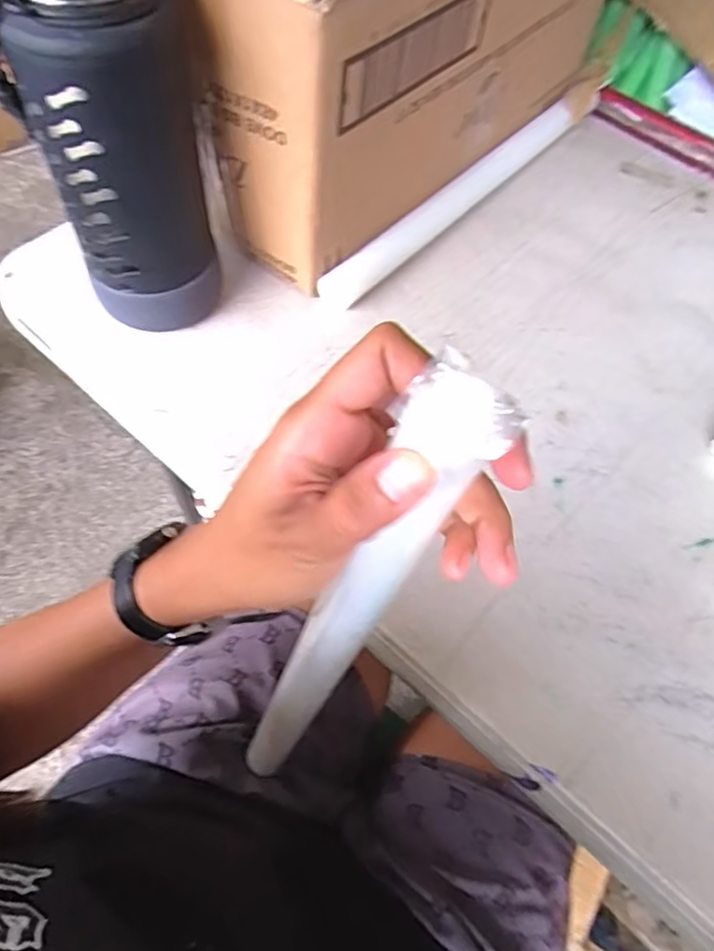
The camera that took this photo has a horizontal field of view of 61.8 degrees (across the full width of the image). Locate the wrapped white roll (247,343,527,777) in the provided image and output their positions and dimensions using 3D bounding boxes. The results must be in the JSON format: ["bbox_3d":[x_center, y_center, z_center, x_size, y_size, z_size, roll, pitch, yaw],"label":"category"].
[{"bbox_3d":[-0.015,0.086,0.297,0.031,0.363,0.027,-24,64,-32],"label":"wrapped white roll"}]

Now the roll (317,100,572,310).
[{"bbox_3d":[0.096,-0.259,0.555,0.025,0.028,0.377,37,64,14],"label":"roll"}]

